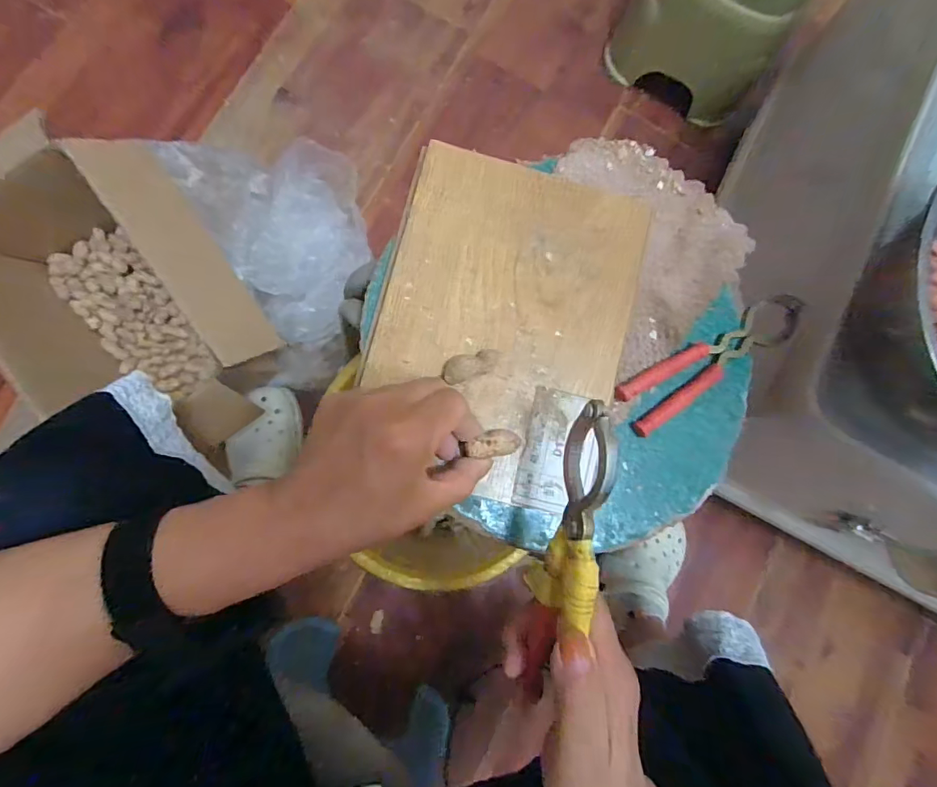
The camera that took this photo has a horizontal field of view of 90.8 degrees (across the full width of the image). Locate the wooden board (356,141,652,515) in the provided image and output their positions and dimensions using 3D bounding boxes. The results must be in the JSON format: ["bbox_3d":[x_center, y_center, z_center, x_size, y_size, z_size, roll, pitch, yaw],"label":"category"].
[{"bbox_3d":[0.024,-0.049,0.312,0.165,0.020,0.226,15,82,-3],"label":"wooden board"}]

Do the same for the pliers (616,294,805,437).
[{"bbox_3d":[0.181,-0.027,0.328,0.167,0.014,0.038,-30,87,-8],"label":"pliers"}]

